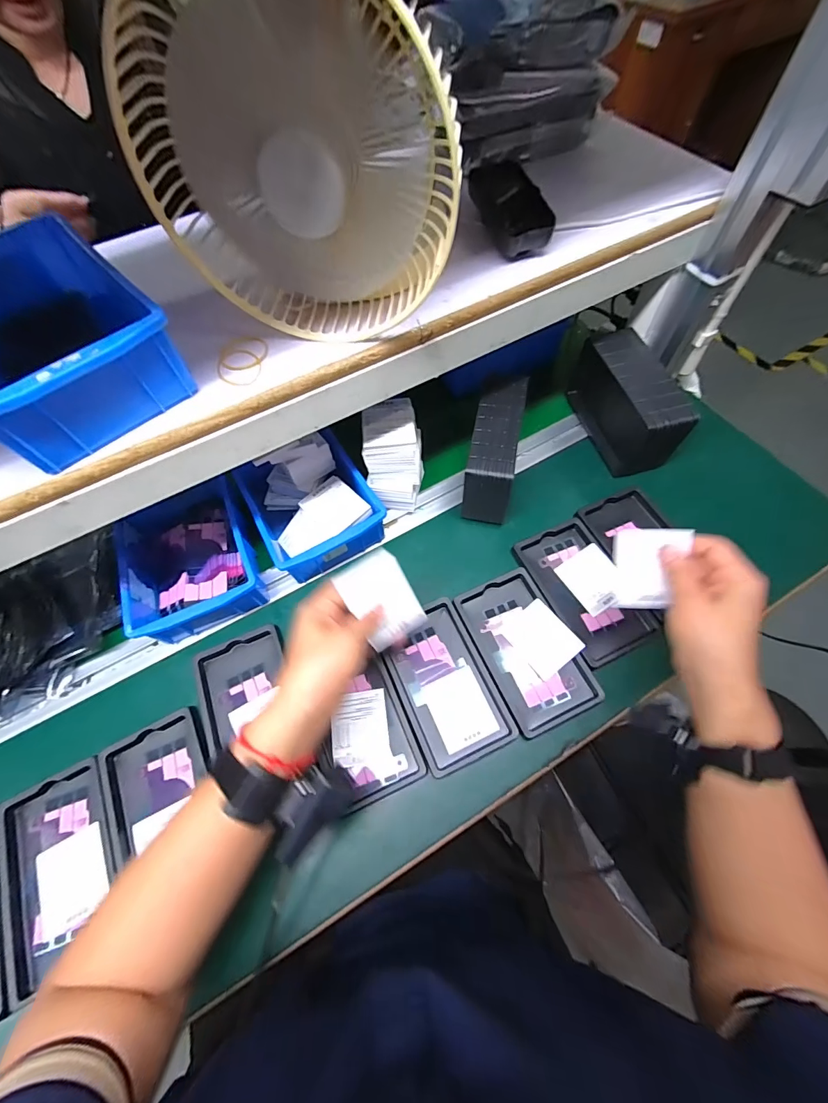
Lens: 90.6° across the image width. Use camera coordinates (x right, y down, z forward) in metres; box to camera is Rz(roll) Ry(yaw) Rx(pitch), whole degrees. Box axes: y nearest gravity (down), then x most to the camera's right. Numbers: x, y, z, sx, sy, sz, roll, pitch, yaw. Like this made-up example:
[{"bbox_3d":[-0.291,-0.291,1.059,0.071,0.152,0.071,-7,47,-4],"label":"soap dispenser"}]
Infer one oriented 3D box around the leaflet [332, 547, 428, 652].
[{"bbox_3d":[-0.028,0.042,0.367,0.057,0.004,0.079,-32,99,-21],"label":"leaflet"}]

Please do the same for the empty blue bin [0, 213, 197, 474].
[{"bbox_3d":[-0.270,-0.154,0.303,0.132,0.062,0.194,-42,68,-17],"label":"empty blue bin"}]

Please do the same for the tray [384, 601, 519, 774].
[{"bbox_3d":[0.031,0.137,0.428,0.092,0.014,0.153,-24,64,-8],"label":"tray"}]

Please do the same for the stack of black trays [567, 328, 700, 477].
[{"bbox_3d":[0.276,-0.194,0.538,0.066,0.101,0.175,-15,63,-4],"label":"stack of black trays"}]

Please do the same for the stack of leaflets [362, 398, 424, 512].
[{"bbox_3d":[-0.023,-0.111,0.500,0.060,0.122,0.084,3,63,5],"label":"stack of leaflets"}]

